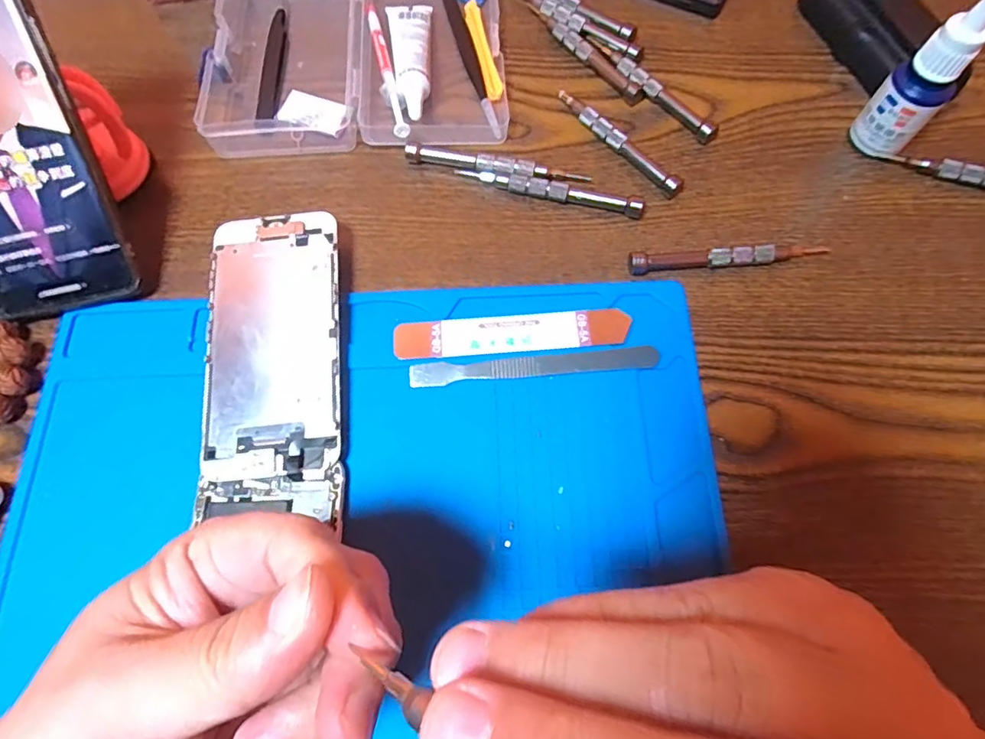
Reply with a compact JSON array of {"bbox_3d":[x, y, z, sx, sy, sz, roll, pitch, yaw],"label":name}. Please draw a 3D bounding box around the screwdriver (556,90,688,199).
[{"bbox_3d":[0.073,-0.133,0.312,0.012,0.012,0.093,-40,74,-13],"label":"screwdriver"}]

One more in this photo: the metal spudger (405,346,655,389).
[{"bbox_3d":[0.020,-0.002,0.266,0.121,0.004,0.011,-5,77,1],"label":"metal spudger"}]

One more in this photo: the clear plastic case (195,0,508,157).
[{"bbox_3d":[-0.084,-0.206,0.333,0.175,0.022,0.154,-4,69,0],"label":"clear plastic case"}]

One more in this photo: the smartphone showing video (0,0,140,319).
[{"bbox_3d":[-0.232,-0.108,0.251,0.071,0.012,0.162,-10,110,-3],"label":"smartphone showing video"}]

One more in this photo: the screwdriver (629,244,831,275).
[{"bbox_3d":[0.125,-0.058,0.284,0.107,0.010,0.010,-5,69,-1],"label":"screwdriver"}]

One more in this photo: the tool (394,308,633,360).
[{"bbox_3d":[0.010,-0.018,0.272,0.115,0.004,0.021,-4,69,-1],"label":"tool"}]

